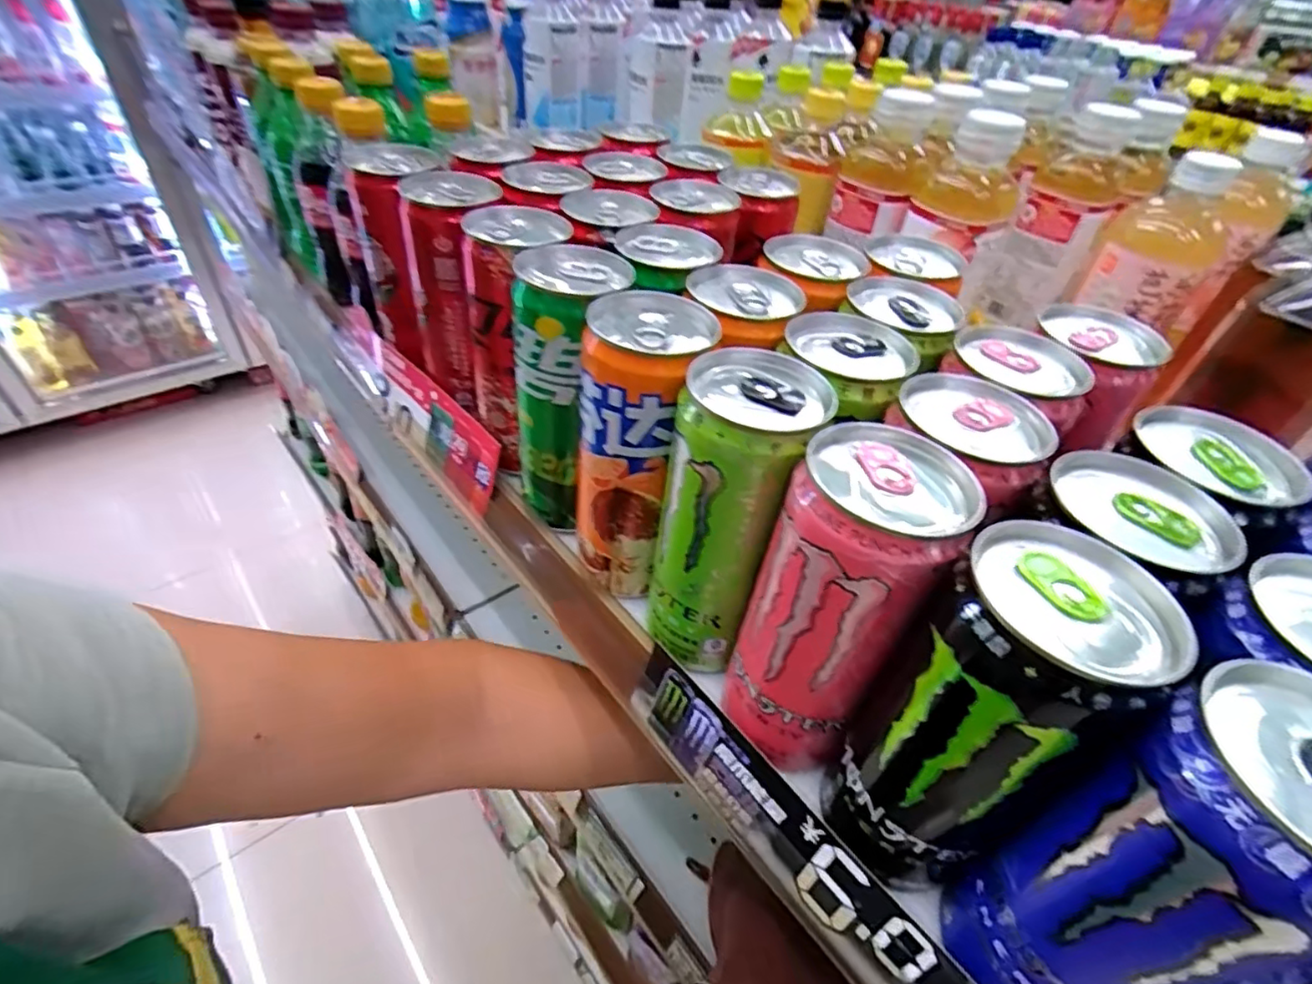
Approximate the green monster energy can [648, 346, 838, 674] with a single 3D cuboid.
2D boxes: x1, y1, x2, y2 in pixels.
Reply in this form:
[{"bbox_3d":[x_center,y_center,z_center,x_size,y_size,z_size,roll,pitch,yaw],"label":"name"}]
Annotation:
[{"bbox_3d":[0.029,0.012,0.266,0.056,0.133,0.054,16,44,10],"label":"green monster energy can"}]

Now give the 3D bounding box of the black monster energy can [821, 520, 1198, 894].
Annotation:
[{"bbox_3d":[0.101,0.076,0.202,0.052,0.135,0.053,3,43,-3],"label":"black monster energy can"}]

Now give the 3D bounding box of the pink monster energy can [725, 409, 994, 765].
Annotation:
[{"bbox_3d":[0.064,0.043,0.234,0.055,0.127,0.059,29,48,23],"label":"pink monster energy can"}]

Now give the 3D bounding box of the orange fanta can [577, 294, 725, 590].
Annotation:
[{"bbox_3d":[-0.010,-0.018,0.299,0.054,0.137,0.059,16,44,10],"label":"orange fanta can"}]

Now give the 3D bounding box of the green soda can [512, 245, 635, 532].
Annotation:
[{"bbox_3d":[-0.047,-0.051,0.330,0.055,0.137,0.059,9,43,3],"label":"green soda can"}]

